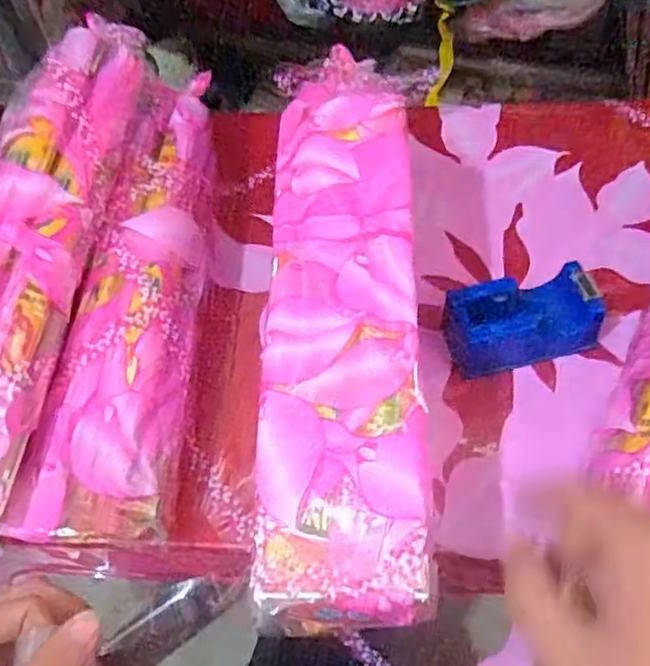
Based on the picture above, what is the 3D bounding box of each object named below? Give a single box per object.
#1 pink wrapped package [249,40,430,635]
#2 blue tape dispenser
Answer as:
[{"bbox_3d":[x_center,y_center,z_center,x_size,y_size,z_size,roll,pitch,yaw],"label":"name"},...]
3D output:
[{"bbox_3d":[0.010,-0.026,0.380,0.086,0.054,0.353,-1,55,4],"label":"pink wrapped package"},{"bbox_3d":[0.140,-0.012,0.470,0.104,0.038,0.057,-8,55,-1],"label":"blue tape dispenser"}]

